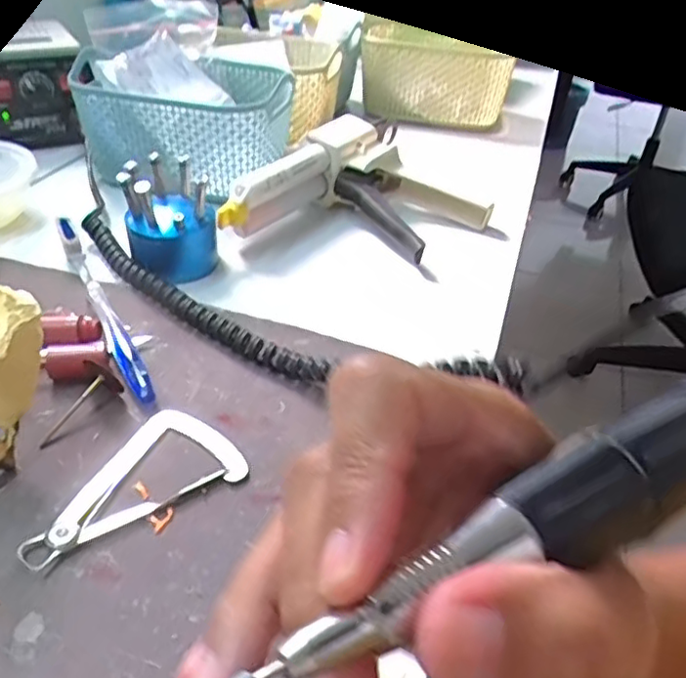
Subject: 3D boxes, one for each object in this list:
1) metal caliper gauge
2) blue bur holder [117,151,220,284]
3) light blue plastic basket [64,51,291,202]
[{"bbox_3d":[-0.099,0.062,0.295,0.098,0.005,0.059,-19,44,-27],"label":"metal caliper gauge"},{"bbox_3d":[-0.117,-0.083,0.431,0.052,0.068,0.052,3,38,-2],"label":"blue bur holder"},{"bbox_3d":[-0.126,-0.187,0.537,0.156,0.068,0.120,9,38,5],"label":"light blue plastic basket"}]

